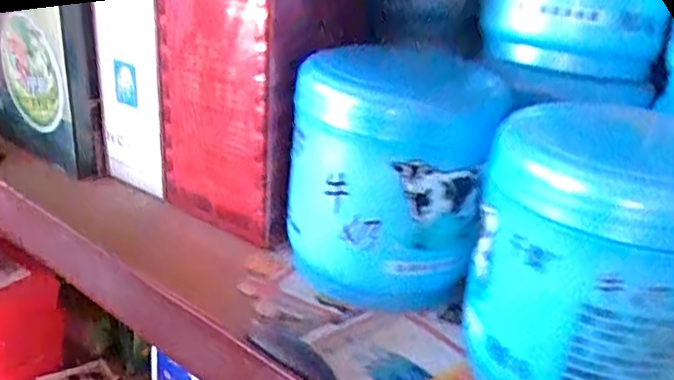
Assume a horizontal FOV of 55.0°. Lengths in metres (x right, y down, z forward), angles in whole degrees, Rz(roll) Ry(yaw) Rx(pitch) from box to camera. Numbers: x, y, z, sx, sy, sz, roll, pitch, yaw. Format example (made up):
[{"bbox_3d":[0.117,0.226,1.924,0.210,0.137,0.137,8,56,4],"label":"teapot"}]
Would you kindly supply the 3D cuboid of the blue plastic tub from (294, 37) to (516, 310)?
[{"bbox_3d":[0.018,-0.008,0.207,0.058,0.066,0.060,6,22,-2],"label":"blue plastic tub"}]

